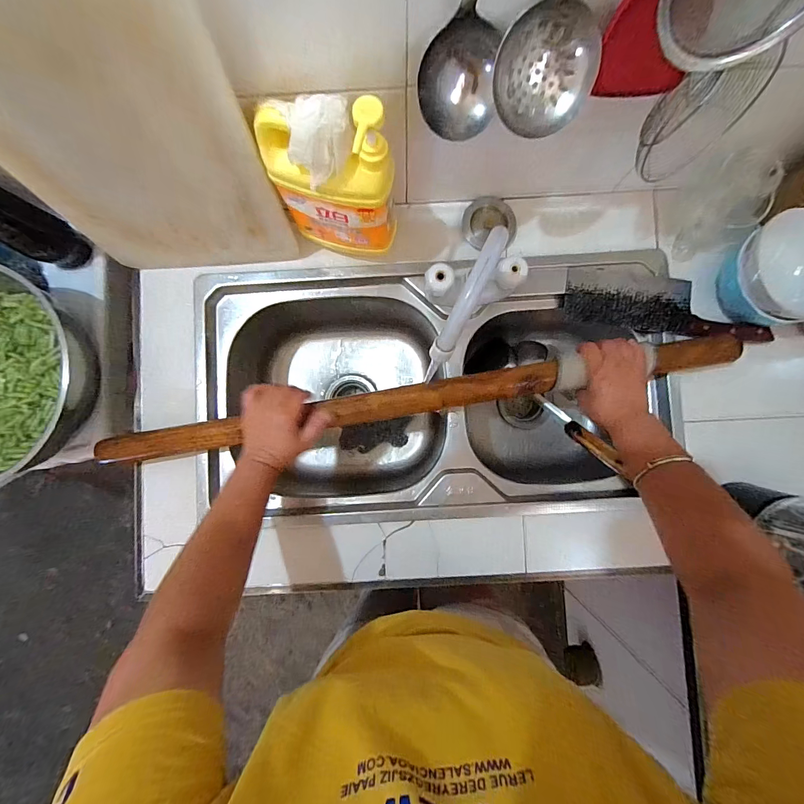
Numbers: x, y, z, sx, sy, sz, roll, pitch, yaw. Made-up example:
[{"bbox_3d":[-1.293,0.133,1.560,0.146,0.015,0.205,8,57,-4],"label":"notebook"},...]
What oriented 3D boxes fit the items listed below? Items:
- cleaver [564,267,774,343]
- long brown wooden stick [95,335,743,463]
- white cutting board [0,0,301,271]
[{"bbox_3d":[0.404,-0.147,0.563,0.299,0.030,0.094,10,87,1],"label":"cleaver"},{"bbox_3d":[0.020,-0.005,0.521,0.887,0.028,0.046,-10,87,0],"label":"long brown wooden stick"},{"bbox_3d":[-0.298,-0.274,0.391,0.276,0.397,0.022,-3,76,-2],"label":"white cutting board"}]

